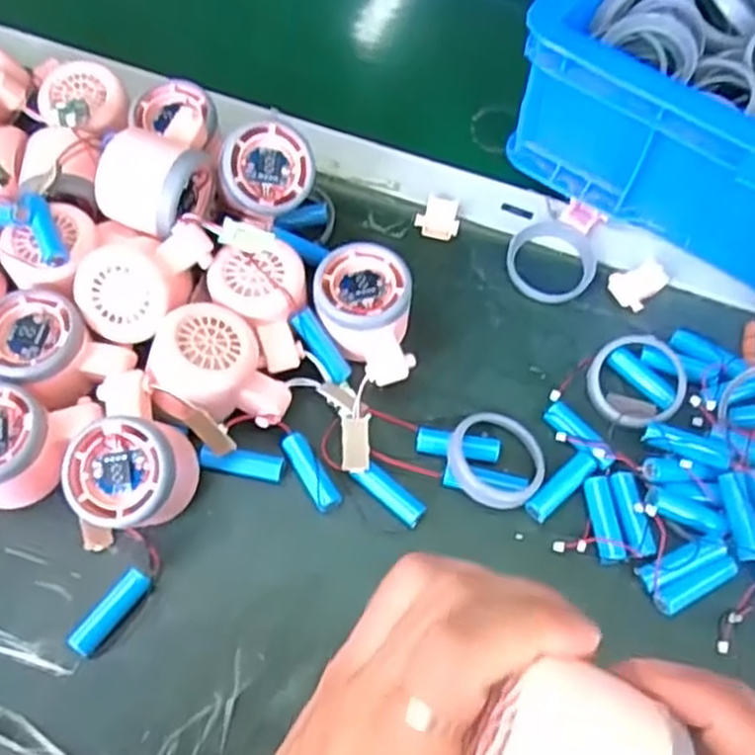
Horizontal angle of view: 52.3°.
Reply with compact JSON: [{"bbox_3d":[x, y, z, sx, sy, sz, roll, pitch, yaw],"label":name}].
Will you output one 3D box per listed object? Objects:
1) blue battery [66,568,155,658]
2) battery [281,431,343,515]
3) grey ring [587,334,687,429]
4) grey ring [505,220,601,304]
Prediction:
[{"bbox_3d":[-0.145,0.127,0.416,0.016,0.014,0.051,34,67,15],"label":"blue battery"},{"bbox_3d":[-0.040,0.055,0.456,0.015,0.014,0.051,-28,67,-15],"label":"battery"},{"bbox_3d":[0.163,0.000,0.485,0.058,0.010,0.067,4,64,14],"label":"grey ring"},{"bbox_3d":[0.120,-0.082,0.530,0.061,0.012,0.063,1,63,-1],"label":"grey ring"}]

